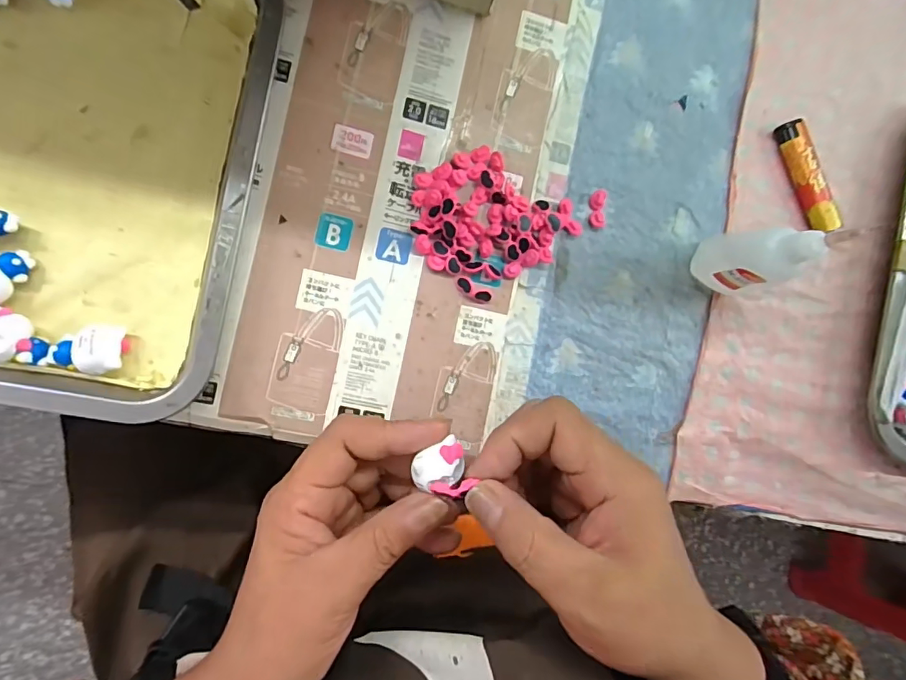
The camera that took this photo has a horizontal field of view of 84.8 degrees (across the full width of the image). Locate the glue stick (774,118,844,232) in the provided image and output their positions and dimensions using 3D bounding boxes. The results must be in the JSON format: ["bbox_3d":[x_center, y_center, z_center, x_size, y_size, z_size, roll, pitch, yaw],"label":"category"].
[{"bbox_3d":[0.244,-0.112,0.342,0.019,0.019,0.077,-18,94,-8],"label":"glue stick"}]

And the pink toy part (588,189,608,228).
[{"bbox_3d":[0.095,-0.085,0.321,0.012,0.008,0.024,3,91,-9],"label":"pink toy part"}]

